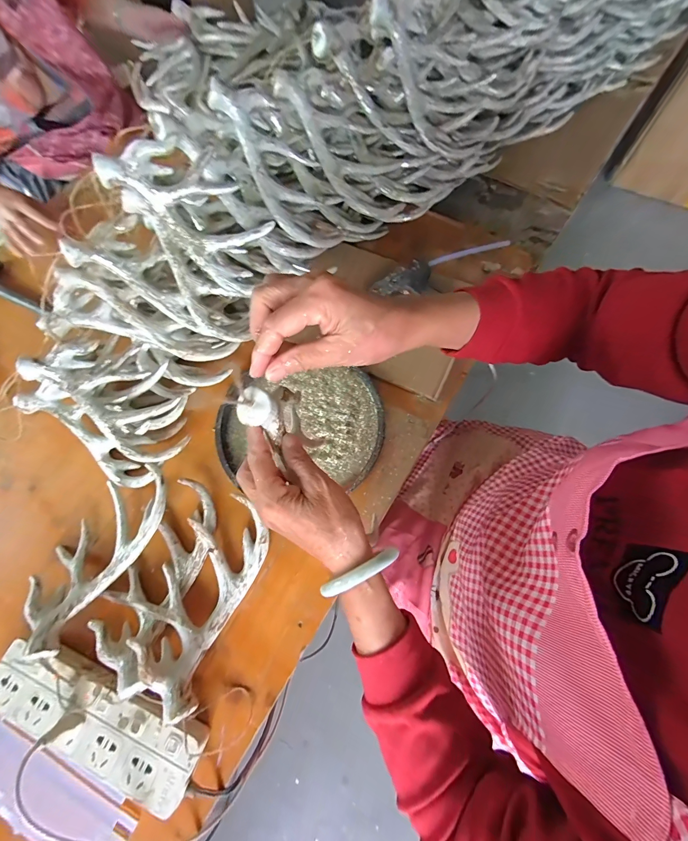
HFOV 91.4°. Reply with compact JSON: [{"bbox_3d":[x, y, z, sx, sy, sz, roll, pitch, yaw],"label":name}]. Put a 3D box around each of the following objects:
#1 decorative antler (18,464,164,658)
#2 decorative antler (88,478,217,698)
[{"bbox_3d":[-0.317,0.157,0.423,0.120,0.059,0.228,31,77,15],"label":"decorative antler"},{"bbox_3d":[-0.232,0.184,0.415,0.107,0.063,0.223,15,73,11],"label":"decorative antler"}]

